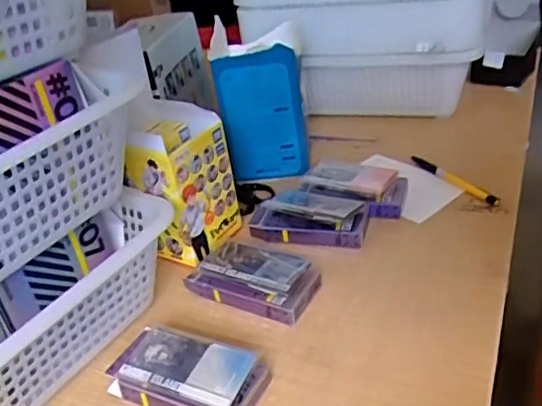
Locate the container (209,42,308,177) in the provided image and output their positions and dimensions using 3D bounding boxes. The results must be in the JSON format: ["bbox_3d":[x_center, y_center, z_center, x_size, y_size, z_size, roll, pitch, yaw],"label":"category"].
[{"bbox_3d":[-0.013,-0.110,0.720,0.104,0.170,0.044,9,35,26],"label":"container"}]

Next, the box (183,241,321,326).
[{"bbox_3d":[-0.016,0.073,0.562,0.123,0.034,0.065,12,36,30],"label":"box"}]

